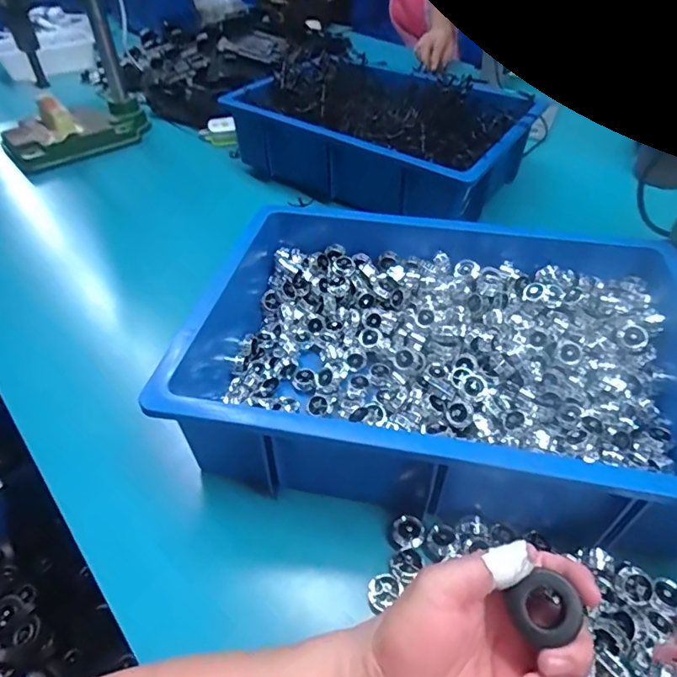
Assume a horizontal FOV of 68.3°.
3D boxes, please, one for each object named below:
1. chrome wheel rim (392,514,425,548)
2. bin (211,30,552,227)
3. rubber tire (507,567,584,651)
[{"bbox_3d":[0.056,0.151,0.393,0.024,0.014,0.023,-5,77,23],"label":"chrome wheel rim"},{"bbox_3d":[0.071,-0.353,0.828,0.441,0.123,0.306,23,50,24],"label":"bin"},{"bbox_3d":[0.111,0.145,0.270,0.032,0.013,0.030,-23,70,3],"label":"rubber tire"}]

